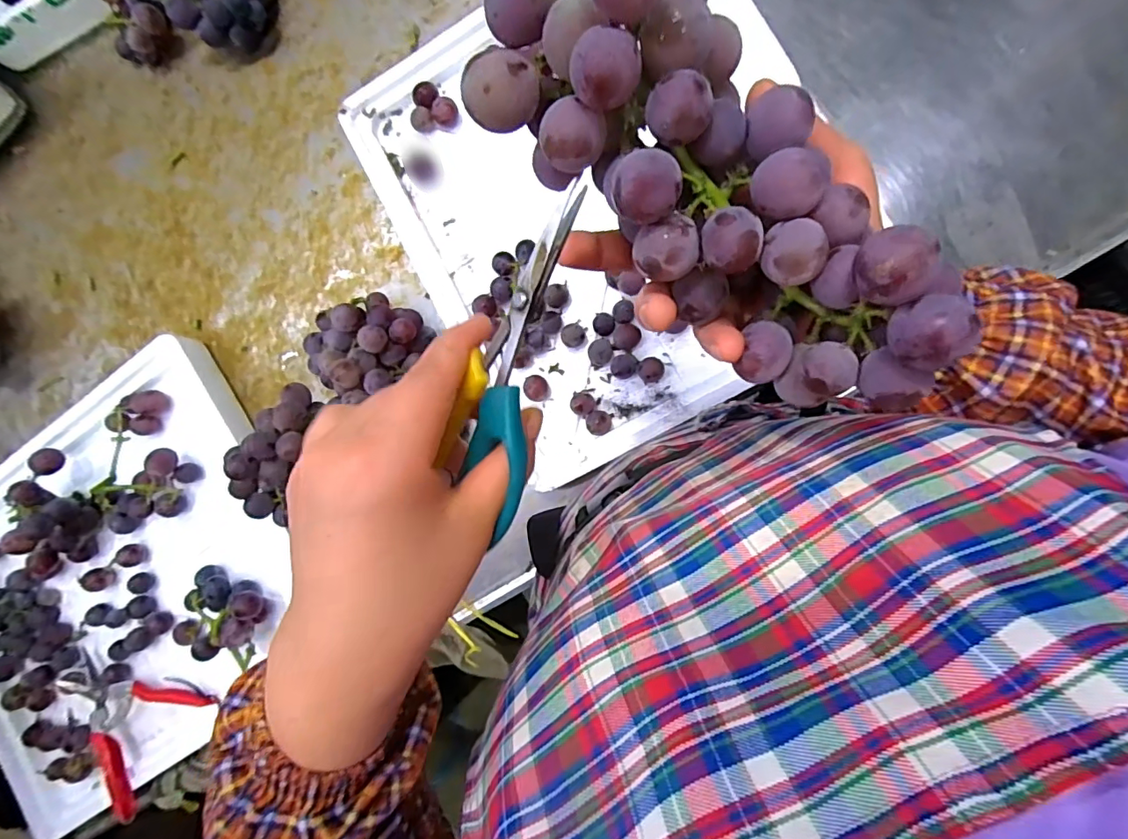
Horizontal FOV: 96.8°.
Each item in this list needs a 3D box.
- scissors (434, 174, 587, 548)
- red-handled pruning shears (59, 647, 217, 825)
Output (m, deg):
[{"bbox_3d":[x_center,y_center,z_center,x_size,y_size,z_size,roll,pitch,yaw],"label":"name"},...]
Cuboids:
[{"bbox_3d":[-0.020,-0.023,0.194,0.040,0.019,0.130,20,106,8],"label":"scissors"},{"bbox_3d":[-0.498,0.327,0.552,0.168,0.034,0.143,32,94,7],"label":"red-handled pruning shears"}]

